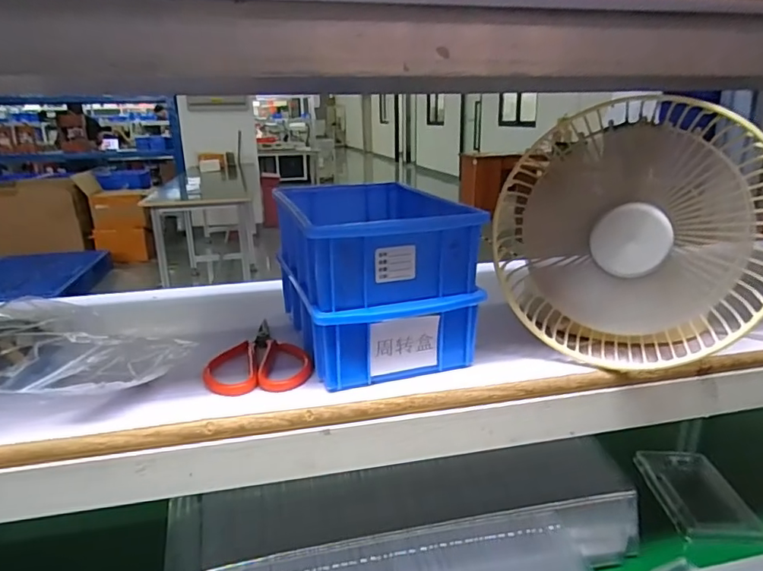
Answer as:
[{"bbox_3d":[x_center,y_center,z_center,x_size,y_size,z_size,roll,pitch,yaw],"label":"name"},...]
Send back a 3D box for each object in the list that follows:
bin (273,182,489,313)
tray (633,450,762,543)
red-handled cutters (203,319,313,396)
[{"bbox_3d":[-0.014,-0.043,0.446,0.120,0.059,0.192,-6,18,-16],"label":"bin"},{"bbox_3d":[0.358,0.236,0.598,0.088,0.014,0.137,0,18,4],"label":"tray"},{"bbox_3d":[-0.100,0.057,0.432,0.079,0.012,0.113,-4,18,-10],"label":"red-handled cutters"}]

